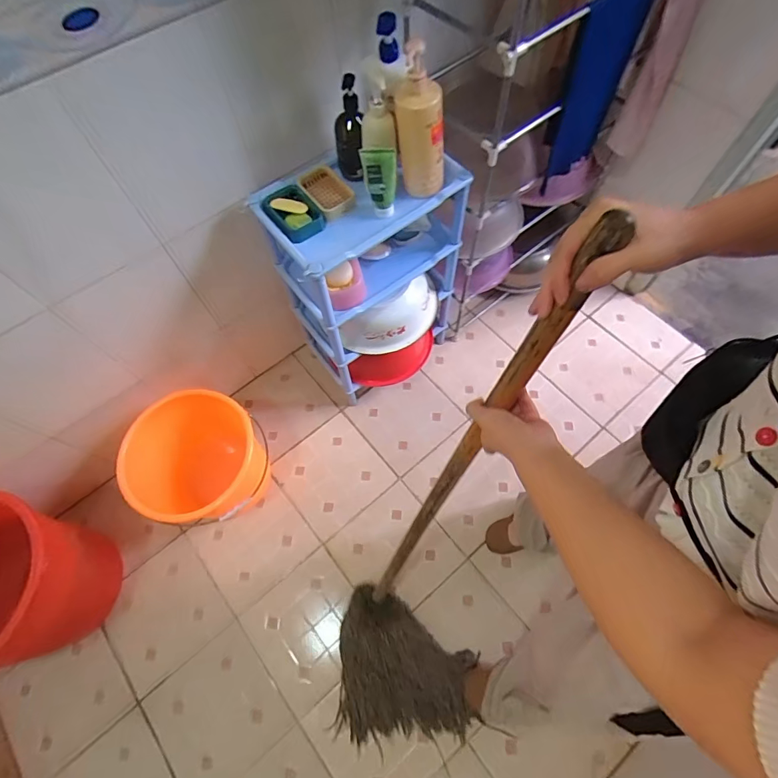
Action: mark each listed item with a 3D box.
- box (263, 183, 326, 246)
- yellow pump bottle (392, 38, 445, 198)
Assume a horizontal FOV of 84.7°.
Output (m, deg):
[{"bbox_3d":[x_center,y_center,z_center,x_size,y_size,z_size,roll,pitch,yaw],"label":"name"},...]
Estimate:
[{"bbox_3d":[-0.197,-0.363,0.878,0.090,0.032,0.125,-38,70,-14],"label":"box"},{"bbox_3d":[0.063,-0.484,0.792,0.105,0.248,0.072,-6,65,-1],"label":"yellow pump bottle"}]

